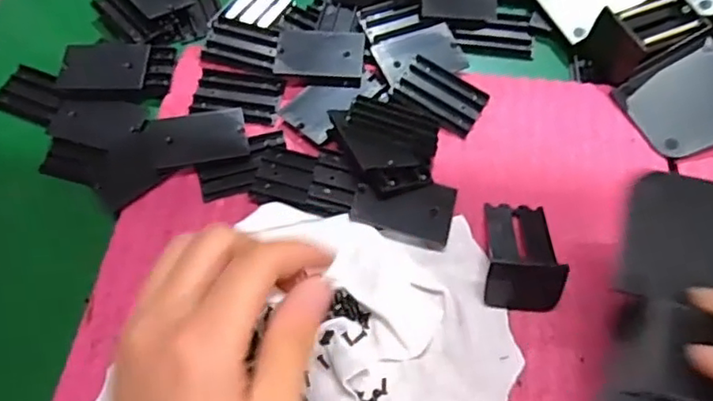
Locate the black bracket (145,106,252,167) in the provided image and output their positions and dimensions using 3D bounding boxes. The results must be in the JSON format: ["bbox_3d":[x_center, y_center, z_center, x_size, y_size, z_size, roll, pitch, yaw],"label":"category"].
[{"bbox_3d":[-0.096,-0.038,0.370,0.059,0.010,0.032,-9,62,-2],"label":"black bracket"}]

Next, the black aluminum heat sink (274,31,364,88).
[{"bbox_3d":[-0.023,-0.092,0.396,0.055,0.012,0.043,6,63,5],"label":"black aluminum heat sink"}]

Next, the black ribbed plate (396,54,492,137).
[{"bbox_3d":[0.052,-0.064,0.384,0.051,0.014,0.035,28,67,16],"label":"black ribbed plate"}]

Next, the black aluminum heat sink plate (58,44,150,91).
[{"bbox_3d":[-0.163,-0.087,0.401,0.056,0.008,0.034,2,62,3],"label":"black aluminum heat sink plate"}]

